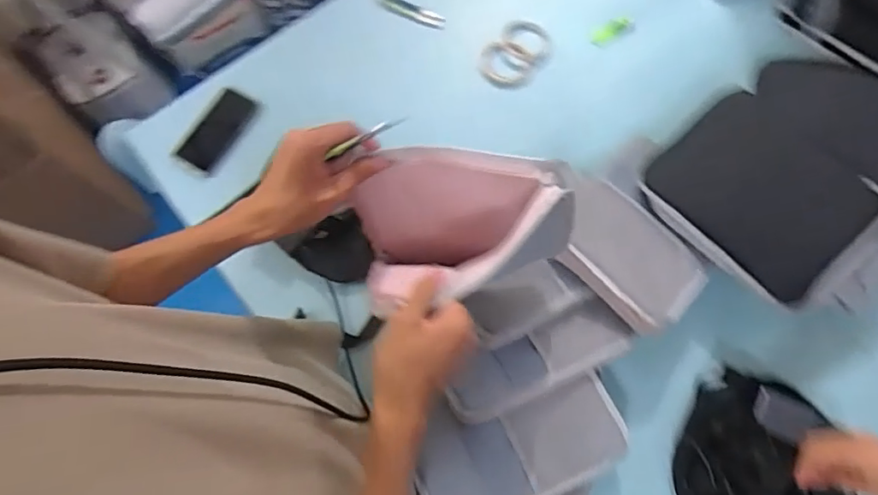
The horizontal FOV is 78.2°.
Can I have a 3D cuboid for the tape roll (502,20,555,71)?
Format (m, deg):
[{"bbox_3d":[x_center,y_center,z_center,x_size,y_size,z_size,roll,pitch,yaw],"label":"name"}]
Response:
[{"bbox_3d":[0.159,-0.366,0.976,0.089,0.013,0.095,-1,73,1],"label":"tape roll"}]

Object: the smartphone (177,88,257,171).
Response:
[{"bbox_3d":[-0.384,-0.202,0.938,0.070,0.015,0.147,28,76,9],"label":"smartphone"}]

